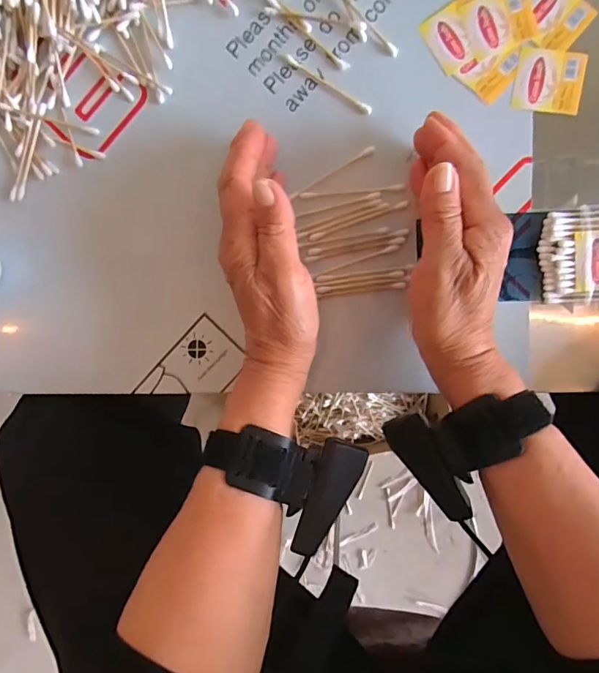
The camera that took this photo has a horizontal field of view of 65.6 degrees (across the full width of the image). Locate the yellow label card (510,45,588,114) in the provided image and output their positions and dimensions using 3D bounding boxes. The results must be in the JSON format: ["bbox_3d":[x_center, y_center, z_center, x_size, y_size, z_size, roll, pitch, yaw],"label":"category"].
[{"bbox_3d":[0.167,-0.170,0.309,0.043,0.004,0.038,9,95,4],"label":"yellow label card"}]

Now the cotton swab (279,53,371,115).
[{"bbox_3d":[0.018,-0.176,0.323,0.075,0.004,0.007,34,96,1],"label":"cotton swab"}]

